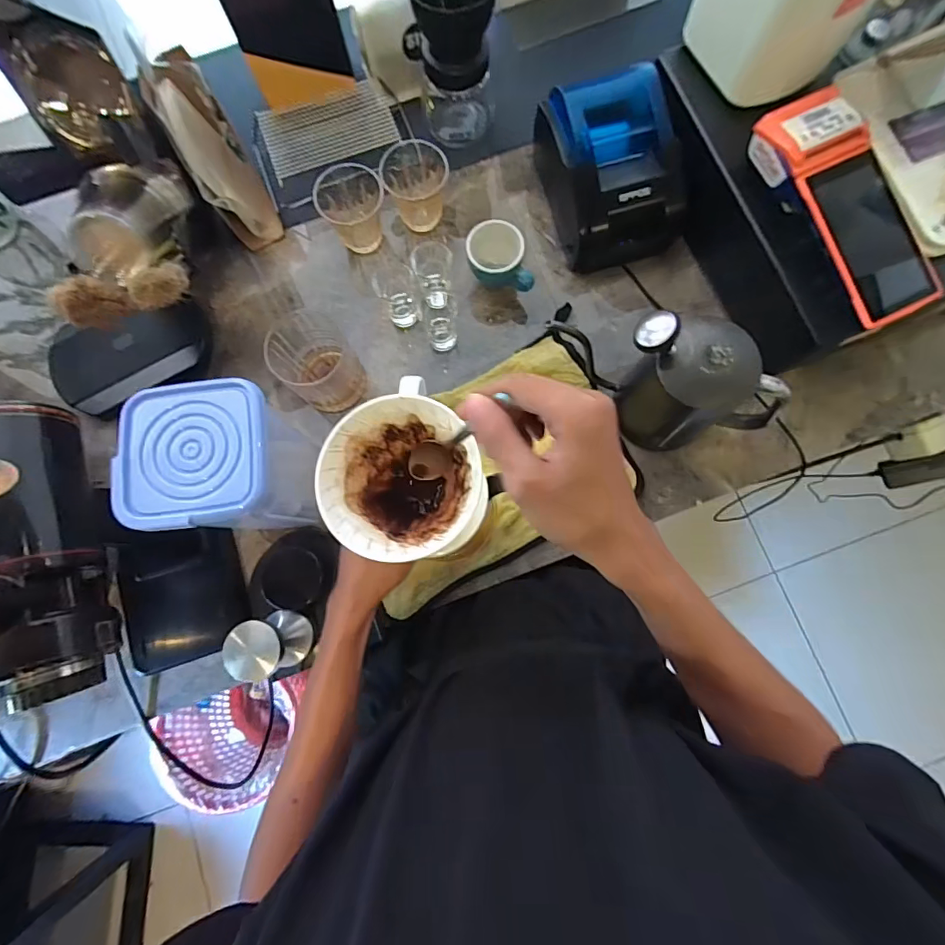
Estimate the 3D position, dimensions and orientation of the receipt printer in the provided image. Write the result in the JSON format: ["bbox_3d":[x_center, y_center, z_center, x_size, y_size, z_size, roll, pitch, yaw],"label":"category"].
[{"bbox_3d":[0.162,-0.344,0.531,0.144,0.098,0.170,-12,80,-1],"label":"receipt printer"}]

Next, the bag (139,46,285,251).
[{"bbox_3d":[-0.288,-0.355,0.523,0.065,0.196,0.064,-27,37,-4],"label":"bag"}]

